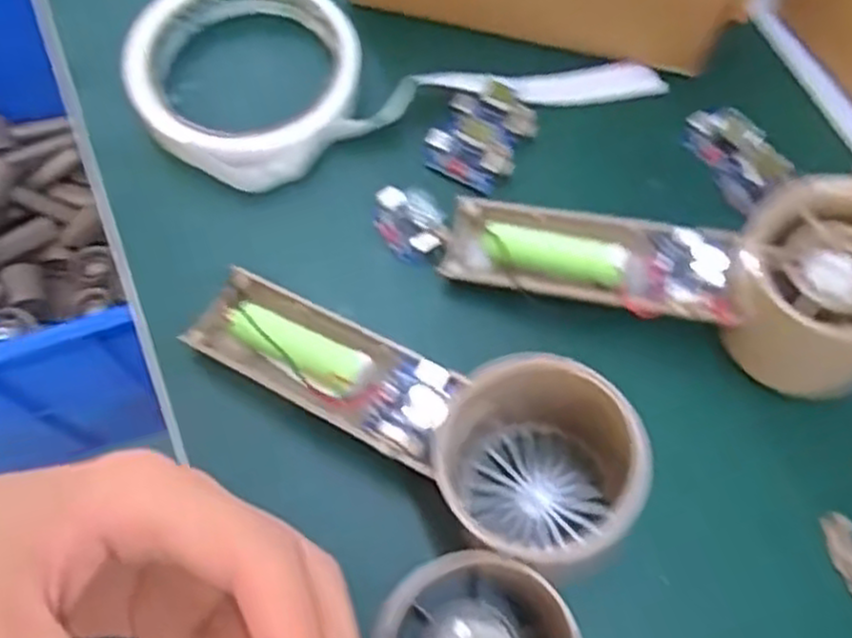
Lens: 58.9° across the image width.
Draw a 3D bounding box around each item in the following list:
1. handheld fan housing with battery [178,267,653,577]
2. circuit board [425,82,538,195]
[{"bbox_3d":[-0.007,0.031,0.254,0.159,0.055,0.056,22,71,22],"label":"handheld fan housing with battery"},{"bbox_3d":[0.022,-0.076,0.312,0.036,0.008,0.045,31,69,9],"label":"circuit board"}]

